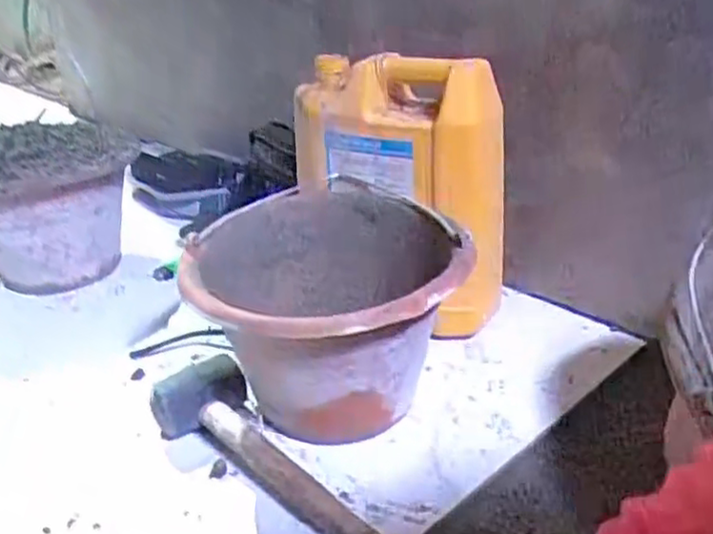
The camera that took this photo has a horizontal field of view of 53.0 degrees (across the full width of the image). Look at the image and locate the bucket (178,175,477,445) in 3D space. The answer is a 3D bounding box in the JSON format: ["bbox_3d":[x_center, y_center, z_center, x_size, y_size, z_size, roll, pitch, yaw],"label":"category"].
[{"bbox_3d":[-0.023,0.049,0.675,0.233,0.170,0.266,6,29,14],"label":"bucket"}]

